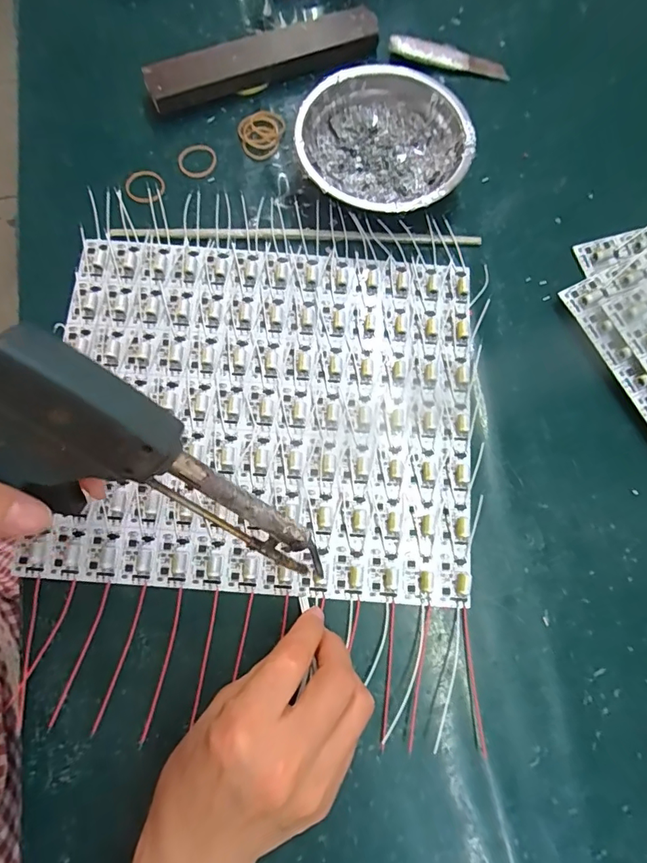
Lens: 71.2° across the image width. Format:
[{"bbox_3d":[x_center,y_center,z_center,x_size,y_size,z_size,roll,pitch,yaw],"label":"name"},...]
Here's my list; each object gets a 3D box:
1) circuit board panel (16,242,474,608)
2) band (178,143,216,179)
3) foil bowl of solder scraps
[{"bbox_3d":[-0.039,-0.014,0.311,0.280,0.010,0.241,3,76,0],"label":"circuit board panel"},{"bbox_3d":[-0.101,-0.218,0.363,0.031,0.004,0.031,0,77,-1],"label":"band"},{"bbox_3d":[0.044,-0.208,0.342,0.123,0.041,0.117,0,77,-1],"label":"foil bowl of solder scraps"}]

